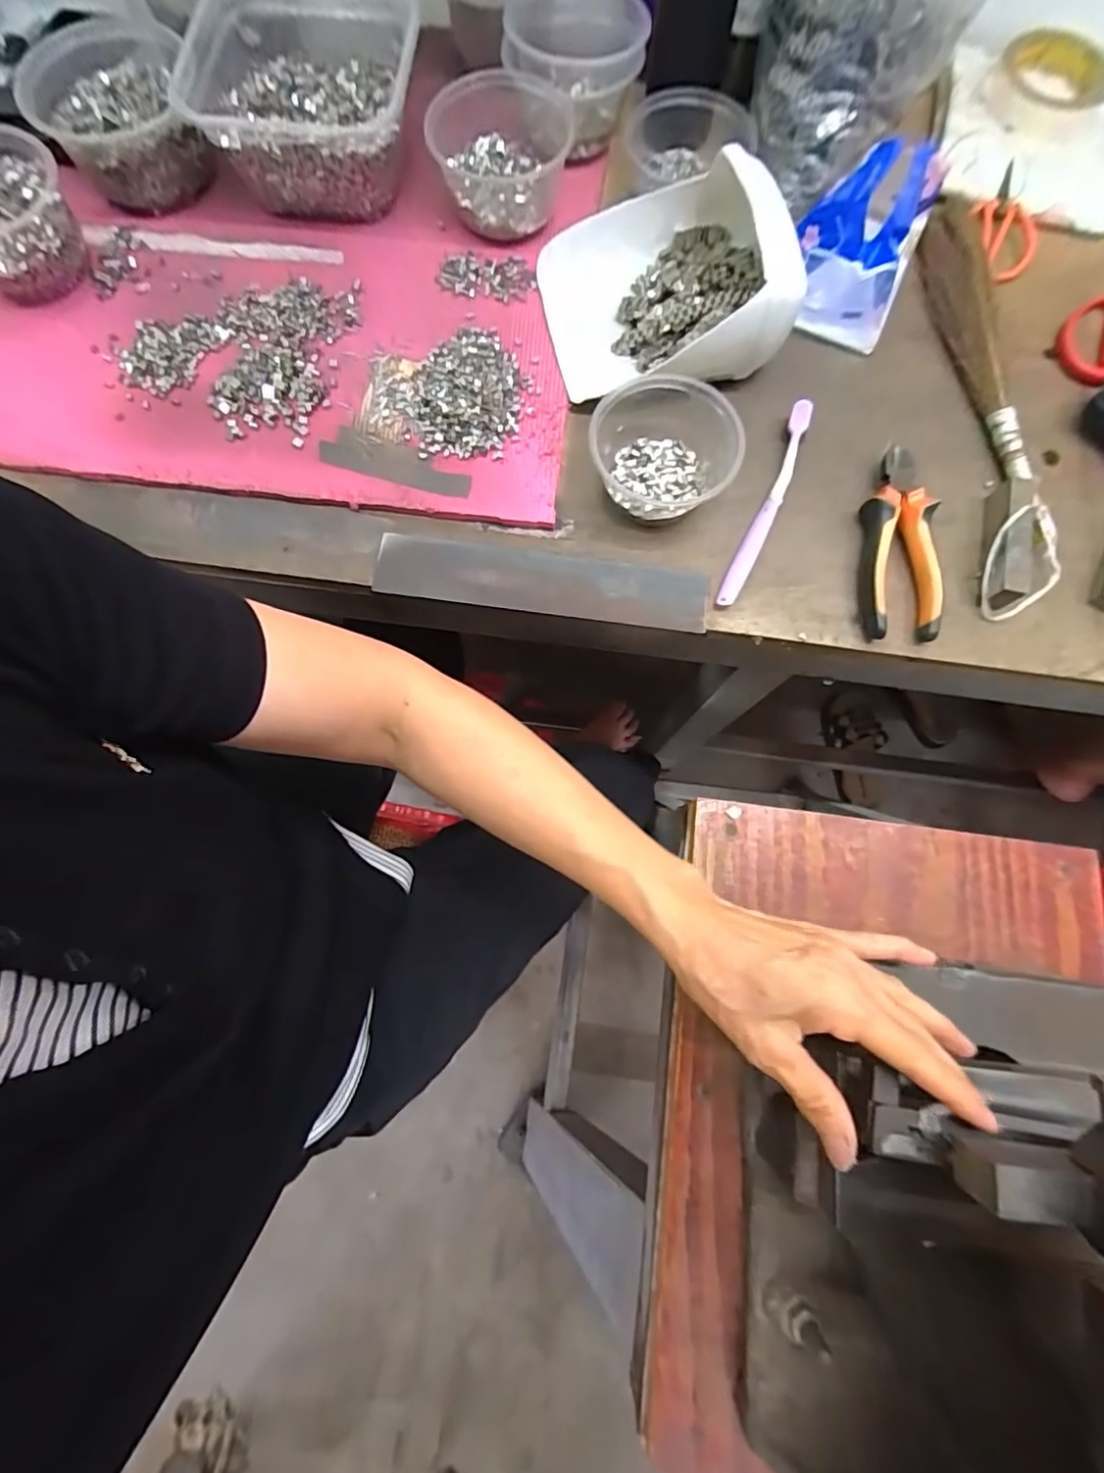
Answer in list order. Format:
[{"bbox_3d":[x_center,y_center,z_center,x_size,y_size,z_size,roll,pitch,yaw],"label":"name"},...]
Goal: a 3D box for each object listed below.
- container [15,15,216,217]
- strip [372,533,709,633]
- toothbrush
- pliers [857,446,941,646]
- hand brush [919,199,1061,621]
[{"bbox_3d":[-0.361,-0.522,0.468,0.123,0.067,0.131,0,78,-1],"label":"container"},{"bbox_3d":[-0.009,-0.117,0.420,0.247,0.006,0.051,8,78,1],"label":"strip"},{"bbox_3d":[0.167,-0.179,0.431,0.019,0.017,0.182,23,79,4],"label":"toothbrush"},{"bbox_3d":[0.265,-0.147,0.422,0.063,0.025,0.150,9,78,1],"label":"pliers"},{"bbox_3d":[0.353,-0.283,0.449,0.057,0.028,0.386,-1,78,-1],"label":"hand brush"}]

